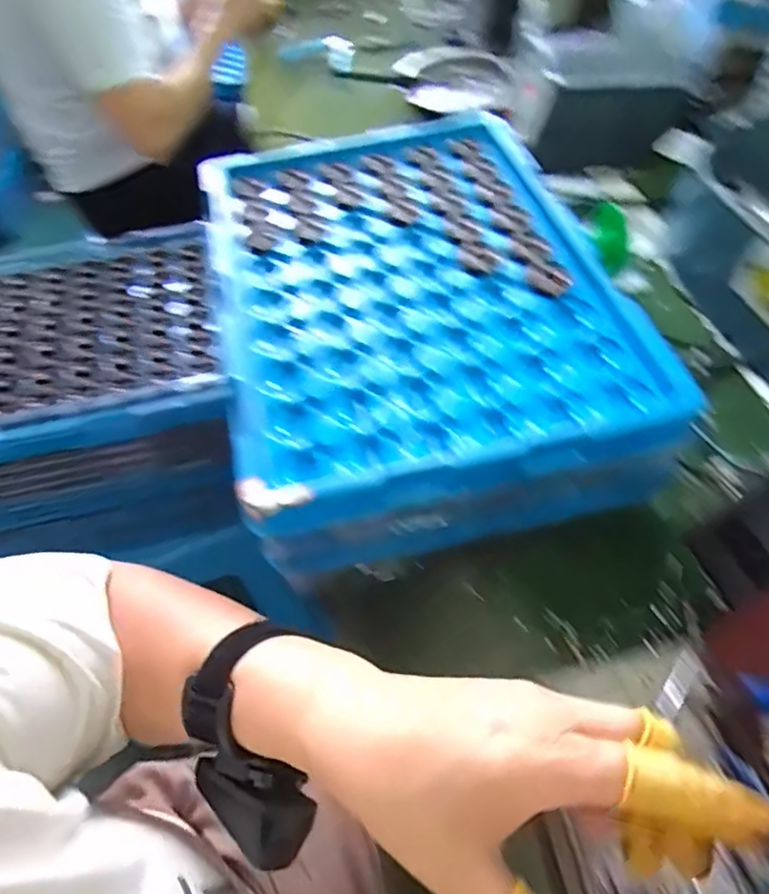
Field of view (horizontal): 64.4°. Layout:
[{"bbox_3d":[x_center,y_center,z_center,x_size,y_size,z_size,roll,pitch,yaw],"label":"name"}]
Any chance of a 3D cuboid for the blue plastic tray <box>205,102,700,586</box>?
[{"bbox_3d":[0.019,-0.119,0.457,0.274,0.070,0.380,-12,53,-6],"label":"blue plastic tray"}]

